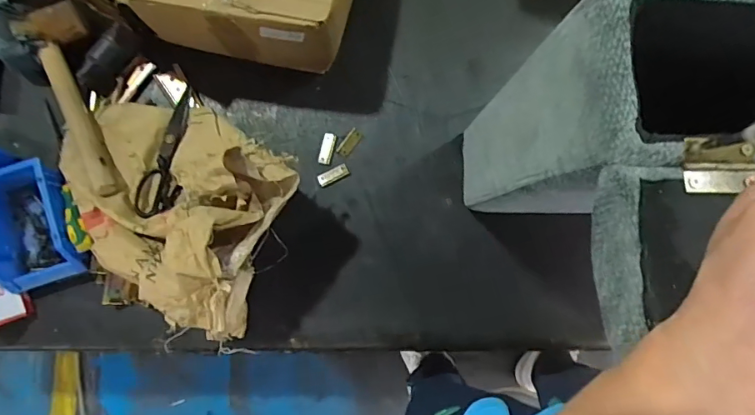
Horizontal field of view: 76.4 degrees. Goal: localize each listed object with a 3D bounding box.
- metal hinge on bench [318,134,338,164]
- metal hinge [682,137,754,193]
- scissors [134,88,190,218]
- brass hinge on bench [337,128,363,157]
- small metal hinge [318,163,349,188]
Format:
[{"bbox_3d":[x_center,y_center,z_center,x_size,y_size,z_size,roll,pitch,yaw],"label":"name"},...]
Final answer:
[{"bbox_3d":[-0.083,-0.097,0.797,0.022,0.007,0.053,13,85,1],"label":"metal hinge on bench"},{"bbox_3d":[0.225,-0.028,0.313,0.046,0.009,0.035,-1,85,-1],"label":"metal hinge"},{"bbox_3d":[-0.319,-0.091,0.734,0.054,0.025,0.245,0,61,0],"label":"scissors"},{"bbox_3d":[-0.046,-0.107,0.796,0.023,0.006,0.049,38,86,3],"label":"brass hinge on bench"},{"bbox_3d":[-0.073,-0.054,0.794,0.053,0.004,0.021,-28,85,-15],"label":"small metal hinge"}]

